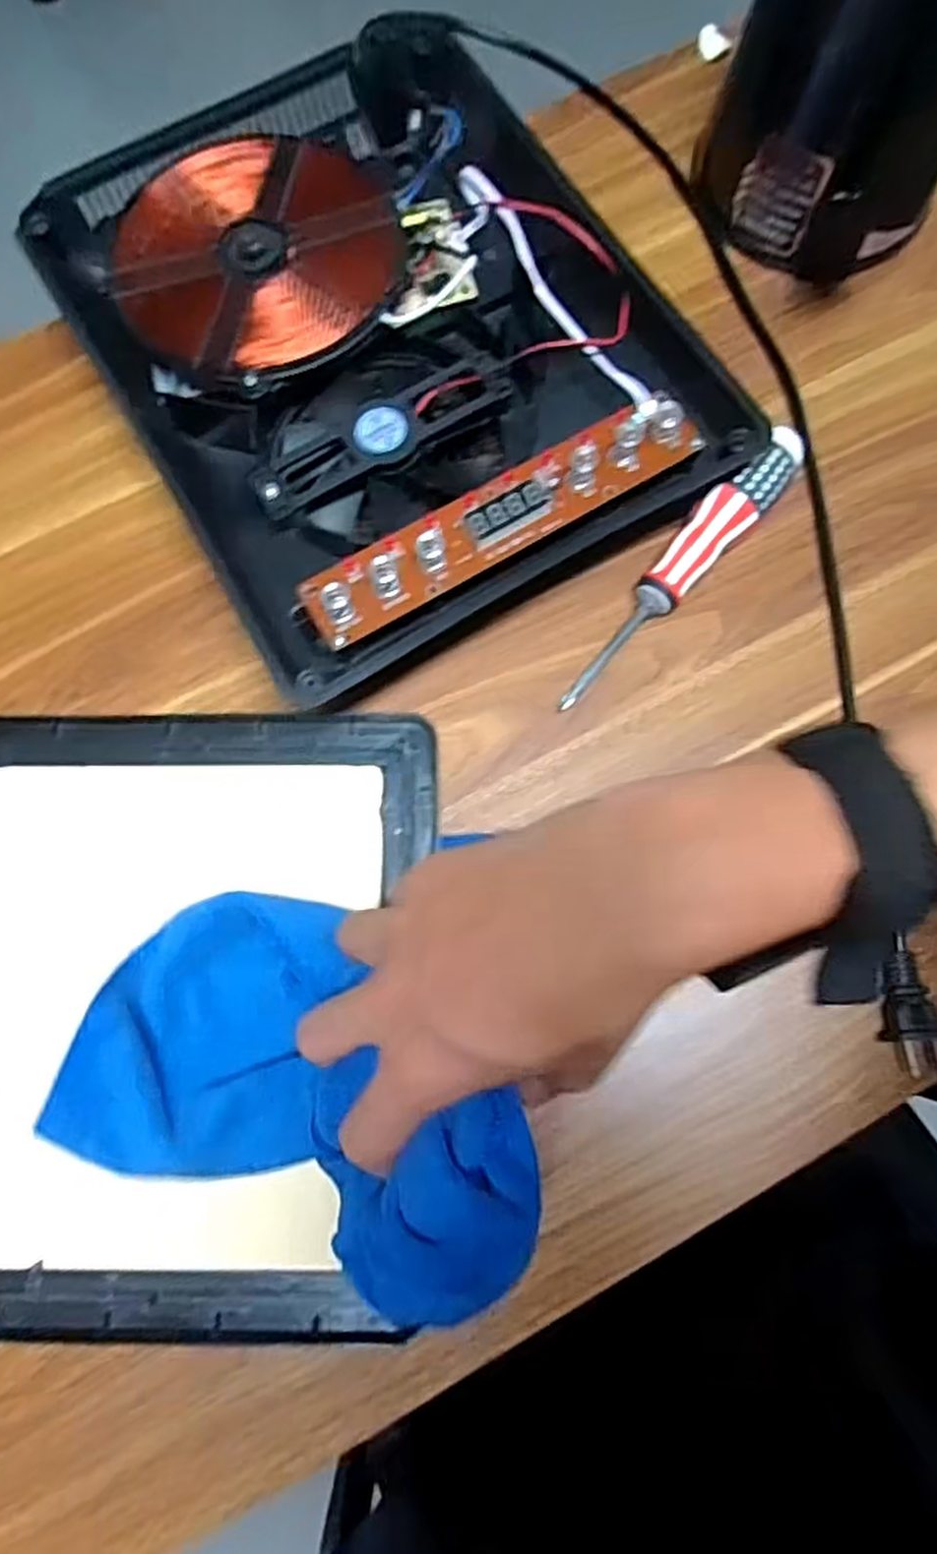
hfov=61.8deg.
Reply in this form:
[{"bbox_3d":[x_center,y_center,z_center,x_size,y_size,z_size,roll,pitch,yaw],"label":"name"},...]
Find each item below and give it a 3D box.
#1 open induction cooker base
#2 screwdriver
[{"bbox_3d":[-0.053,-0.243,0.435,0.275,0.056,0.357,-30,77,-7],"label":"open induction cooker base"},{"bbox_3d":[0.105,-0.105,0.408,0.027,0.029,0.180,41,86,11],"label":"screwdriver"}]

